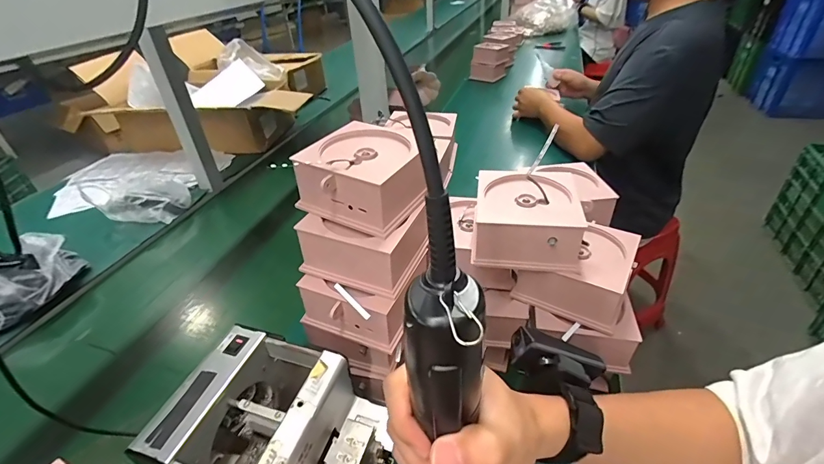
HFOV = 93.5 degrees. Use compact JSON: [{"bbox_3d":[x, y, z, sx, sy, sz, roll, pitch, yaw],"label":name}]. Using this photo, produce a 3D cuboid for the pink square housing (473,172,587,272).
[{"bbox_3d":[0.124,-0.015,0.422,0.105,0.060,0.096,4,37,10],"label":"pink square housing"}]

